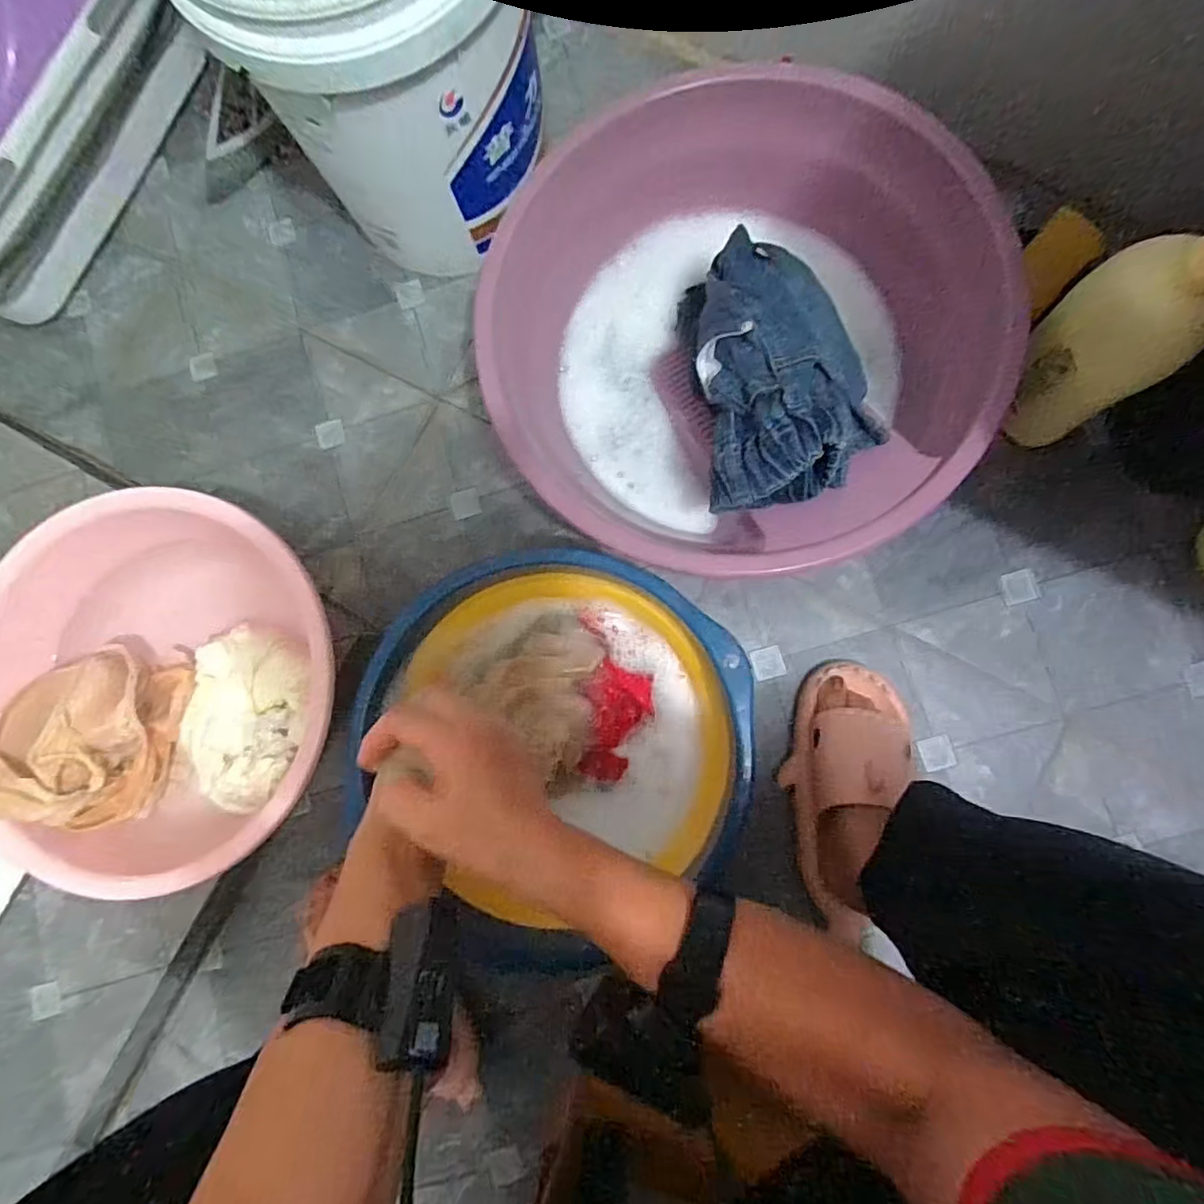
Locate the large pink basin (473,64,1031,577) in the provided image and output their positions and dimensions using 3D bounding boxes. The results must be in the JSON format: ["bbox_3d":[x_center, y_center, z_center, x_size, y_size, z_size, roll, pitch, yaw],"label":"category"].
[{"bbox_3d":[0.138,-0.245,0.578,0.458,0.170,0.437,0,84,5],"label":"large pink basin"}]

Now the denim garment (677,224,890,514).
[{"bbox_3d":[0.152,-0.219,0.519,0.153,0.076,0.263,-12,84,3],"label":"denim garment"}]

